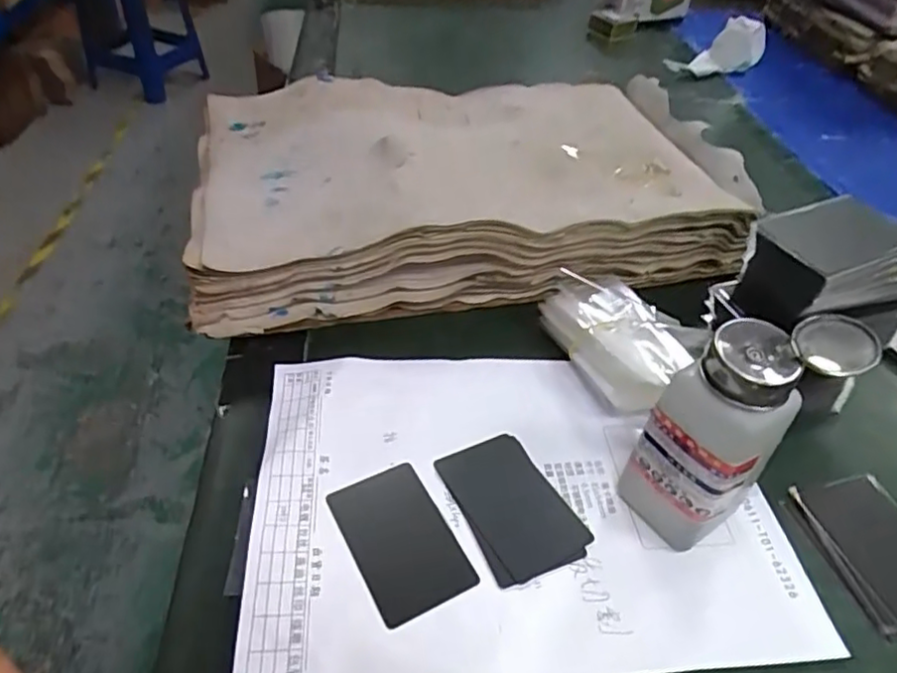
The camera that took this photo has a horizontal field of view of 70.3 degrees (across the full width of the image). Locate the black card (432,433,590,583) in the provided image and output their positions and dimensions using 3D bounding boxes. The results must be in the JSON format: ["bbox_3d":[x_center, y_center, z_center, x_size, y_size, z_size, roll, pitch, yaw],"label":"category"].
[{"bbox_3d":[0.037,0.096,0.371,0.053,0.004,0.088,-19,48,-24],"label":"black card"}]

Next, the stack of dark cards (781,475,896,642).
[{"bbox_3d":[0.244,0.122,0.362,0.067,0.007,0.091,-11,45,-16],"label":"stack of dark cards"}]

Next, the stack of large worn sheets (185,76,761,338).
[{"bbox_3d":[0.015,-0.134,0.559,0.441,0.091,0.258,-6,44,-12],"label":"stack of large worn sheets"}]

